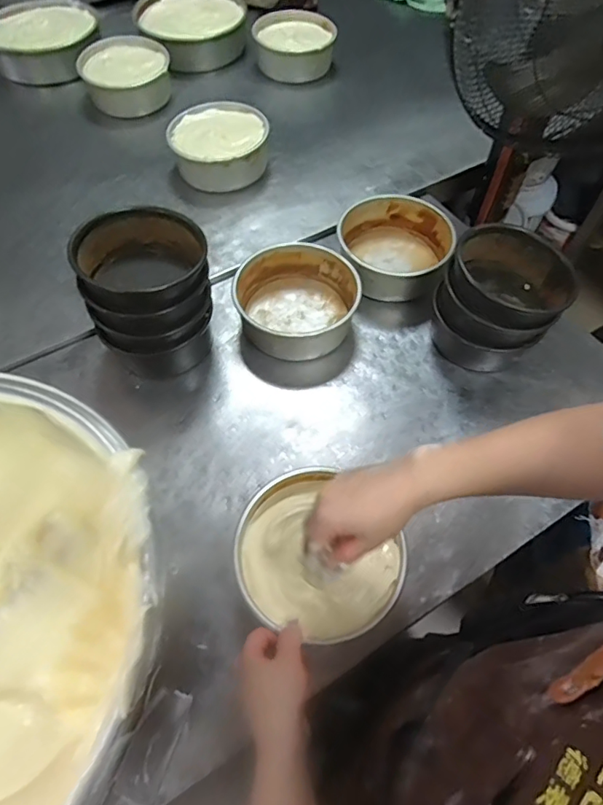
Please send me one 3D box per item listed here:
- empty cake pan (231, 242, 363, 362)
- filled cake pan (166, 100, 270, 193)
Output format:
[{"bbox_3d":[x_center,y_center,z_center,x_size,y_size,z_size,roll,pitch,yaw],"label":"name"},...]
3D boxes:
[{"bbox_3d":[-0.007,-0.158,0.770,0.187,0.065,0.176,-18,61,-11],"label":"empty cake pan"},{"bbox_3d":[-0.155,-0.488,0.950,0.185,0.074,0.174,-9,60,-6],"label":"filled cake pan"}]

